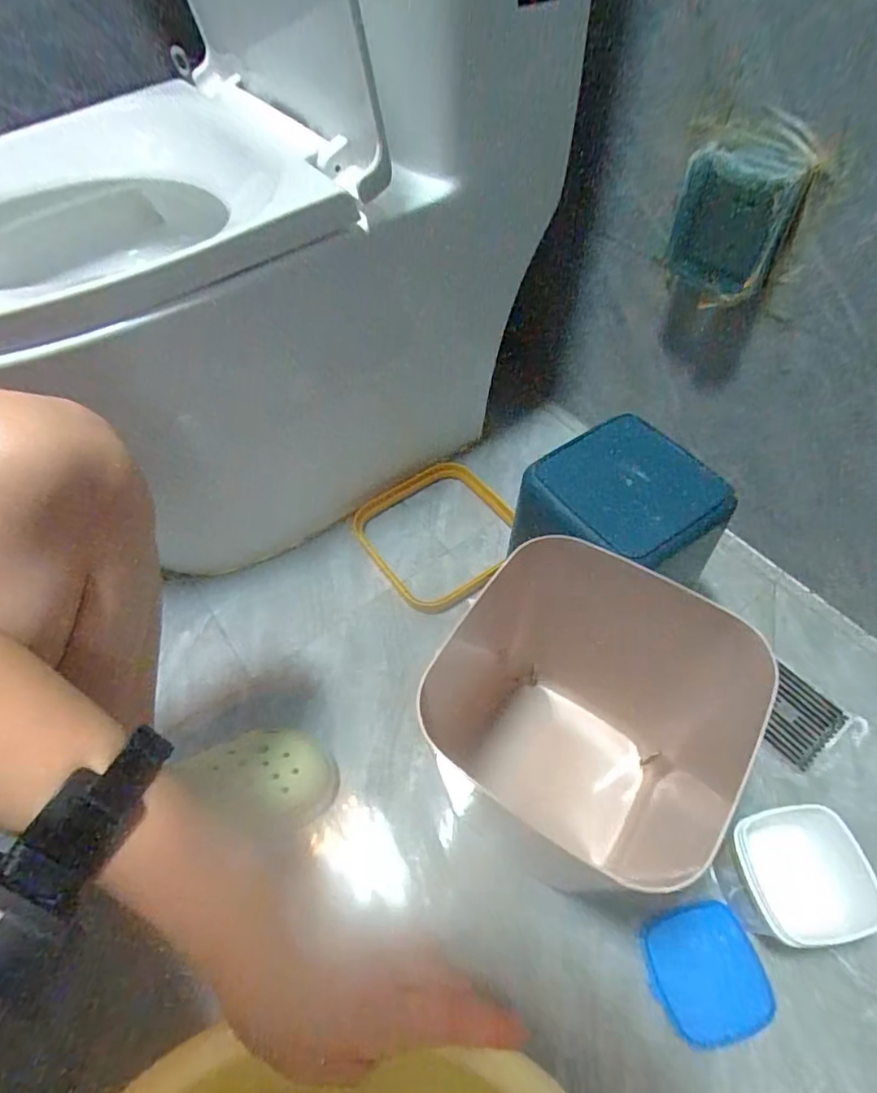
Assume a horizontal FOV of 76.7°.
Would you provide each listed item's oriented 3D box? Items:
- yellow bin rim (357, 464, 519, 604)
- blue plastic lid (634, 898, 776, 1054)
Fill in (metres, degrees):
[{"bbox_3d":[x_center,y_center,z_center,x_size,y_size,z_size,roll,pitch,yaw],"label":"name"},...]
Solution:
[{"bbox_3d":[0.001,-0.028,0.768,0.196,0.023,0.210,-30,58,-17],"label":"yellow bin rim"},{"bbox_3d":[0.237,0.378,0.494,0.098,0.010,0.094,-1,54,2],"label":"blue plastic lid"}]

